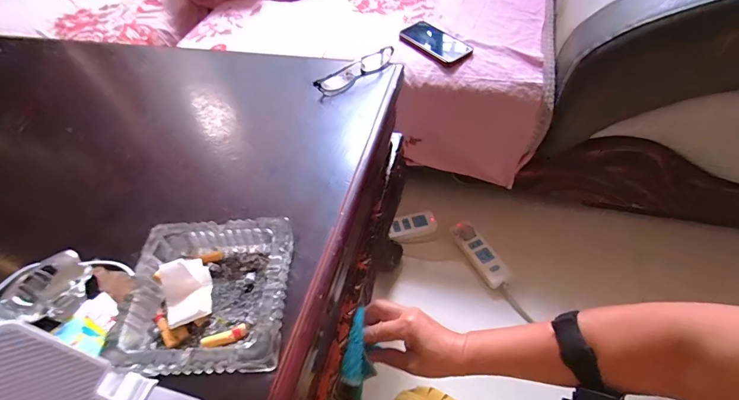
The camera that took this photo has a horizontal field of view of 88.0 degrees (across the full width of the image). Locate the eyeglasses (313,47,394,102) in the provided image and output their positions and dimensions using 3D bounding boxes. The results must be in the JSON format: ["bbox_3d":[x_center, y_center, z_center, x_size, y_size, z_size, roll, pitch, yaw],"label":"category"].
[{"bbox_3d":[-0.016,-0.172,0.515,0.123,0.025,0.031,-31,54,-20],"label":"eyeglasses"}]

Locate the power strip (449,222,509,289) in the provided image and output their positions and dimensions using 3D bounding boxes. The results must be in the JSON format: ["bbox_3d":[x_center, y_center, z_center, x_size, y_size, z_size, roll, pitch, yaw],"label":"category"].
[{"bbox_3d":[0.246,0.117,0.865,0.059,0.031,0.165,-25,52,-16],"label":"power strip"}]

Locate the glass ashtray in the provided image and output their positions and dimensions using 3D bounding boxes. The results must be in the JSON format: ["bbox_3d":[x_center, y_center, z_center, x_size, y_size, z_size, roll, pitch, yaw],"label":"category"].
[{"bbox_3d":[-0.125,0.073,0.300,0.121,0.032,0.118,-3,50,2],"label":"glass ashtray"}]

